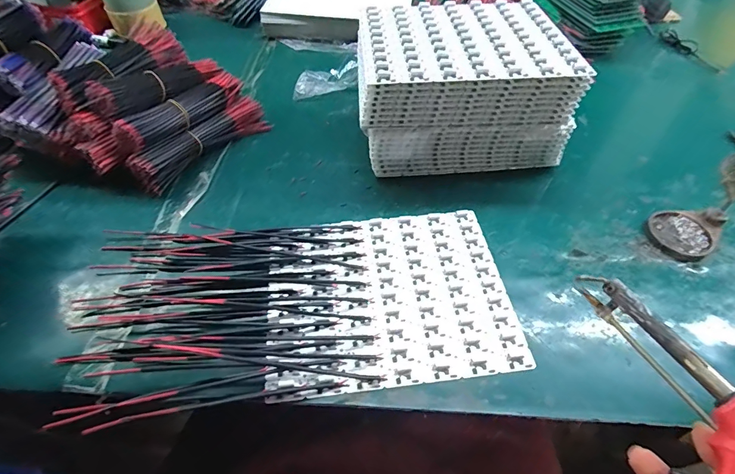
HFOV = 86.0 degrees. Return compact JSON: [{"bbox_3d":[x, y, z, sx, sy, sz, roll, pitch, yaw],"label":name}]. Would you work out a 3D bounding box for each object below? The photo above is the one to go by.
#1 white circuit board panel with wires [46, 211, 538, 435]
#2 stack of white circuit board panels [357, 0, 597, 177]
[{"bbox_3d":[-0.068,0.063,0.400,0.413,0.015,0.197,-5,52,-4],"label":"white circuit board panel with wires"},{"bbox_3d":[0.115,-0.196,0.521,0.250,0.139,0.188,-2,52,-2],"label":"stack of white circuit board panels"}]

